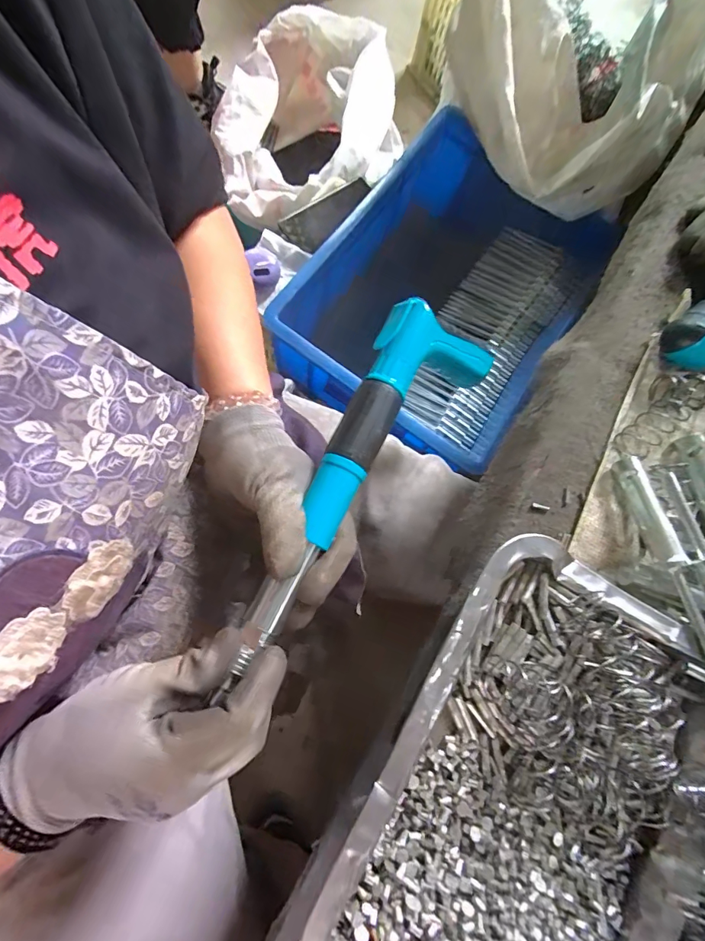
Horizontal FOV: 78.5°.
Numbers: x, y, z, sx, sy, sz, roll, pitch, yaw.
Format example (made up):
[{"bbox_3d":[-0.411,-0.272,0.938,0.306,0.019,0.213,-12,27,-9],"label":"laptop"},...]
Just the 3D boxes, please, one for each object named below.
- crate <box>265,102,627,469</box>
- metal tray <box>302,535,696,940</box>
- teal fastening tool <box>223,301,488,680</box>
[{"bbox_3d":[0.121,-0.220,0.544,0.288,0.120,0.381,35,77,1],"label":"crate"},{"bbox_3d":[0.104,0.179,0.237,0.181,0.031,0.251,31,77,0],"label":"metal tray"},{"bbox_3d":[0.009,-0.002,0.304,0.076,0.066,0.284,30,70,7],"label":"teal fastening tool"}]

